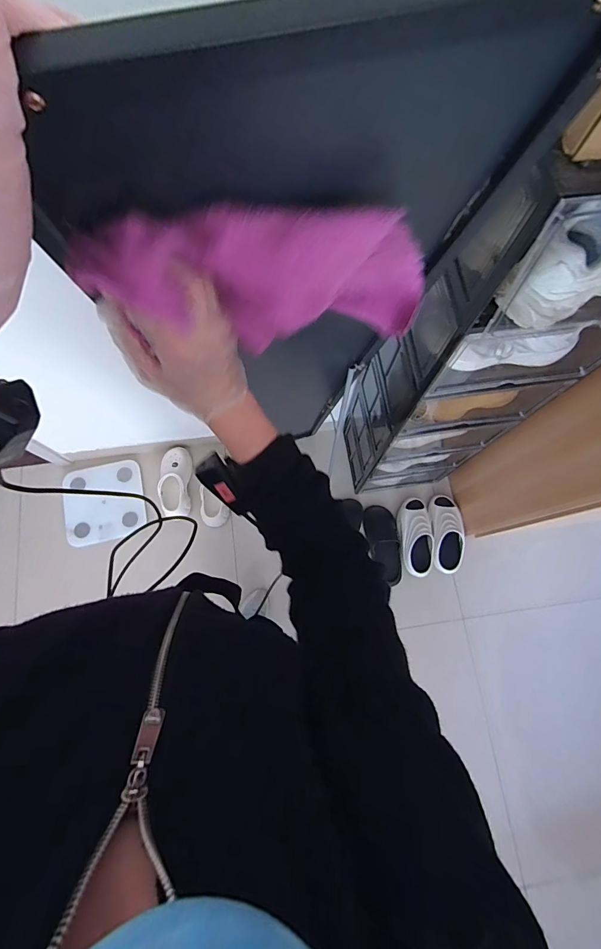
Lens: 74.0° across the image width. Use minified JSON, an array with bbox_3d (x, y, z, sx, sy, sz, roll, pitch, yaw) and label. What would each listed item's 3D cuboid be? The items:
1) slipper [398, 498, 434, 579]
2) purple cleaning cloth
[{"bbox_3d":[0.403,0.217,1.398,0.106,0.072,0.271,-4,76,-2],"label":"slipper"},{"bbox_3d":[-0.019,-0.140,0.290,0.250,0.108,0.046,-10,75,-27],"label":"purple cleaning cloth"}]

